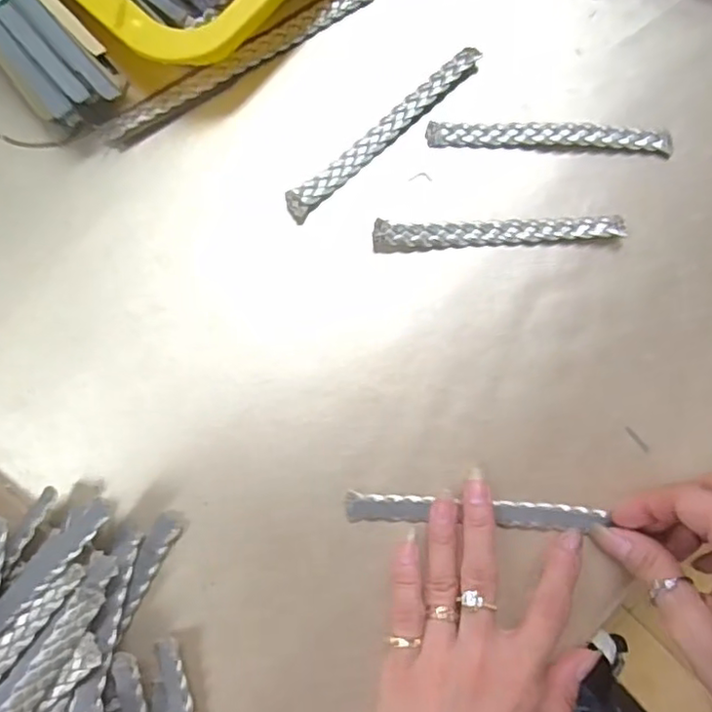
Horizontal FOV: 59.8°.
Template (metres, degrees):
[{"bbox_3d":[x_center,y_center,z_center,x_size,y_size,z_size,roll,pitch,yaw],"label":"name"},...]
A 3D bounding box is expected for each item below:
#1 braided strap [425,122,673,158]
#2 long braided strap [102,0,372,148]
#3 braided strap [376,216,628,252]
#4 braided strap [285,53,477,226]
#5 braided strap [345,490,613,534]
[{"bbox_3d":[0.107,-0.120,0.341,0.133,0.006,0.013,2,83,-1],"label":"braided strap"},{"bbox_3d":[-0.064,-0.165,0.343,0.167,0.005,0.018,-33,85,-5],"label":"long braided strap"},{"bbox_3d":[0.076,-0.067,0.331,0.132,0.010,0.013,-3,83,-2],"label":"braided strap"},{"bbox_3d":[0.015,-0.123,0.338,0.136,0.006,0.013,-42,86,-6],"label":"braided strap"},{"bbox_3d":[0.060,0.080,0.314,0.130,0.008,0.014,3,83,-1],"label":"braided strap"}]

